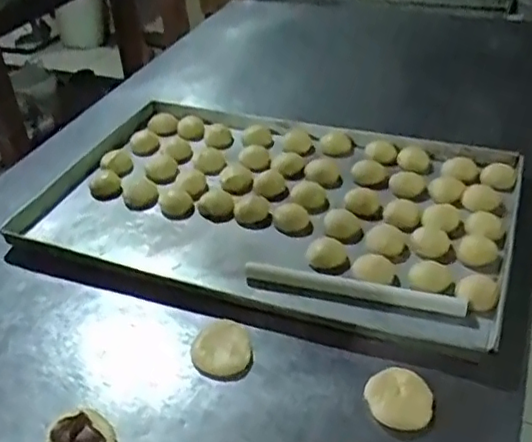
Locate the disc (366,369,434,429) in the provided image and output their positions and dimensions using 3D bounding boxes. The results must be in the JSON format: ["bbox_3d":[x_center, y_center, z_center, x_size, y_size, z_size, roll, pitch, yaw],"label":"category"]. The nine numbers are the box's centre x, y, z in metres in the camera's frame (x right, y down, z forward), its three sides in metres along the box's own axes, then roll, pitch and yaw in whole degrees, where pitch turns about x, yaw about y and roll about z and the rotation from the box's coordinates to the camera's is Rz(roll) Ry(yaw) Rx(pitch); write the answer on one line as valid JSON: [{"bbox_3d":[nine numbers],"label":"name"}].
[{"bbox_3d":[0.146,0.191,0.678,0.064,0.012,0.068,-2,37,2],"label":"disc"}]

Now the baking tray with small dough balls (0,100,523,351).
[{"bbox_3d":[0.005,-0.034,0.998,0.734,0.050,0.462,11,40,19],"label":"baking tray with small dough balls"}]

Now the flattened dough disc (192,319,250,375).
[{"bbox_3d":[-0.056,0.150,0.757,0.071,0.028,0.082,-8,37,-6],"label":"flattened dough disc"}]

